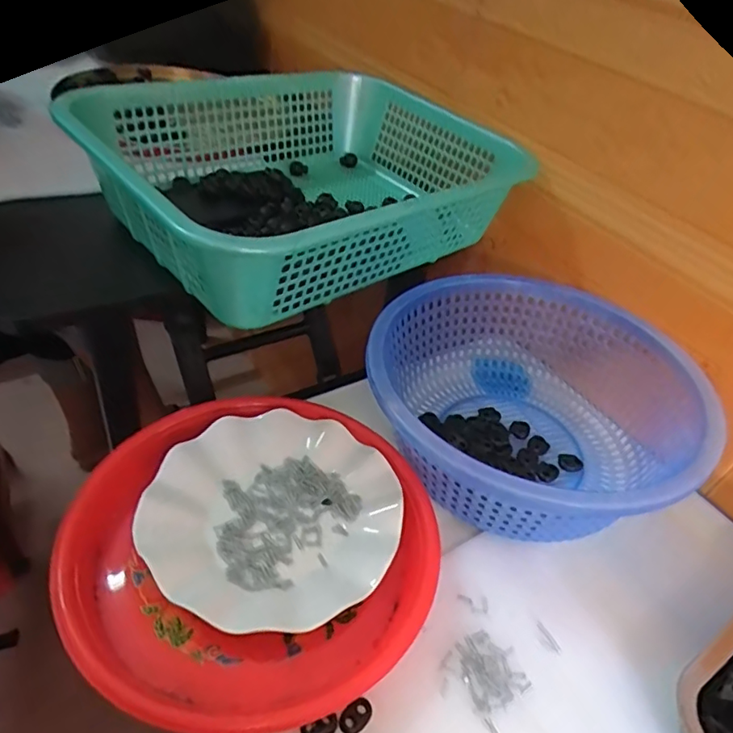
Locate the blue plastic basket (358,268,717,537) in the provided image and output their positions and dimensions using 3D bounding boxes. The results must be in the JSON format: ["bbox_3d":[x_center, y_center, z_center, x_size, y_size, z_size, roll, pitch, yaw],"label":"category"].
[{"bbox_3d":[0.134,0.032,0.488,0.267,0.114,0.263,23,43,12],"label":"blue plastic basket"}]

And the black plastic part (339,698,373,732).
[{"bbox_3d":[-0.006,0.209,0.330,0.021,0.006,0.014,-25,52,-32],"label":"black plastic part"}]

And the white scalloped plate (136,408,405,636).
[{"bbox_3d":[-0.067,0.109,0.417,0.177,0.028,0.181,5,42,-5],"label":"white scalloped plate"}]

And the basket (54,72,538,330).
[{"bbox_3d":[-0.052,-0.184,0.540,0.363,0.108,0.284,-28,54,-34],"label":"basket"}]

